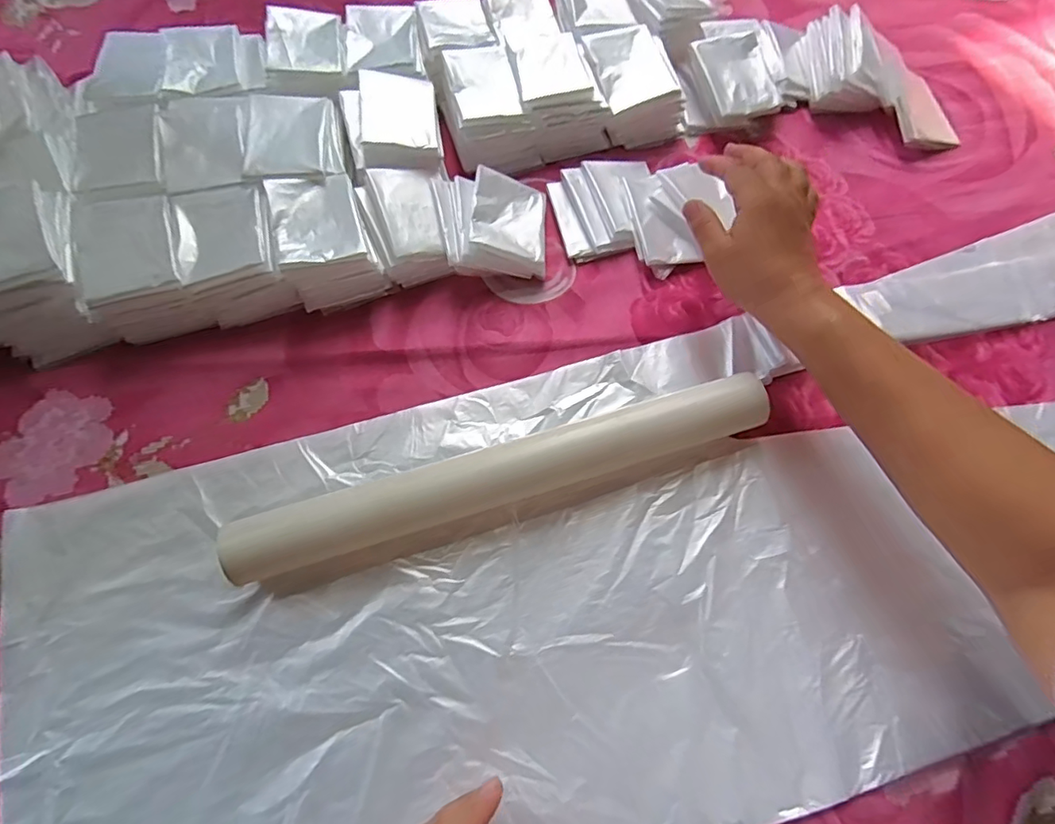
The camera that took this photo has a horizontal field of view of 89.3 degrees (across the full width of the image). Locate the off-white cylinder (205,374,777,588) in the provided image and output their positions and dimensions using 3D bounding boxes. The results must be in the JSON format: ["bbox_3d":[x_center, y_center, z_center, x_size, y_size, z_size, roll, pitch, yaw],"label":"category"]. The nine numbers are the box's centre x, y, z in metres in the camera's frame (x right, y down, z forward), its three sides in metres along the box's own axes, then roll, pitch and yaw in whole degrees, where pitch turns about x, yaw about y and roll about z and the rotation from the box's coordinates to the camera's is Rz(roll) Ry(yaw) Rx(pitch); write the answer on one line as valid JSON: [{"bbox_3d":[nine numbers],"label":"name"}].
[{"bbox_3d":[-0.011,0.039,0.350,0.347,0.044,0.038,-16,69,-7],"label":"off-white cylinder"}]

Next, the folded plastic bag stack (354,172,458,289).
[{"bbox_3d":[-0.097,-0.150,0.432,0.059,0.043,0.090,-16,69,-7],"label":"folded plastic bag stack"}]

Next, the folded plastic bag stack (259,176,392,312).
[{"bbox_3d":[-0.157,-0.135,0.422,0.065,0.052,0.090,-20,70,-8],"label":"folded plastic bag stack"}]

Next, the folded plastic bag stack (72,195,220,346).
[{"bbox_3d":[-0.290,-0.108,0.409,0.069,0.056,0.097,-18,69,-7],"label":"folded plastic bag stack"}]

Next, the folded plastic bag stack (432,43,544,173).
[{"bbox_3d":[-0.041,-0.275,0.479,0.070,0.044,0.109,-21,70,-8],"label":"folded plastic bag stack"}]

